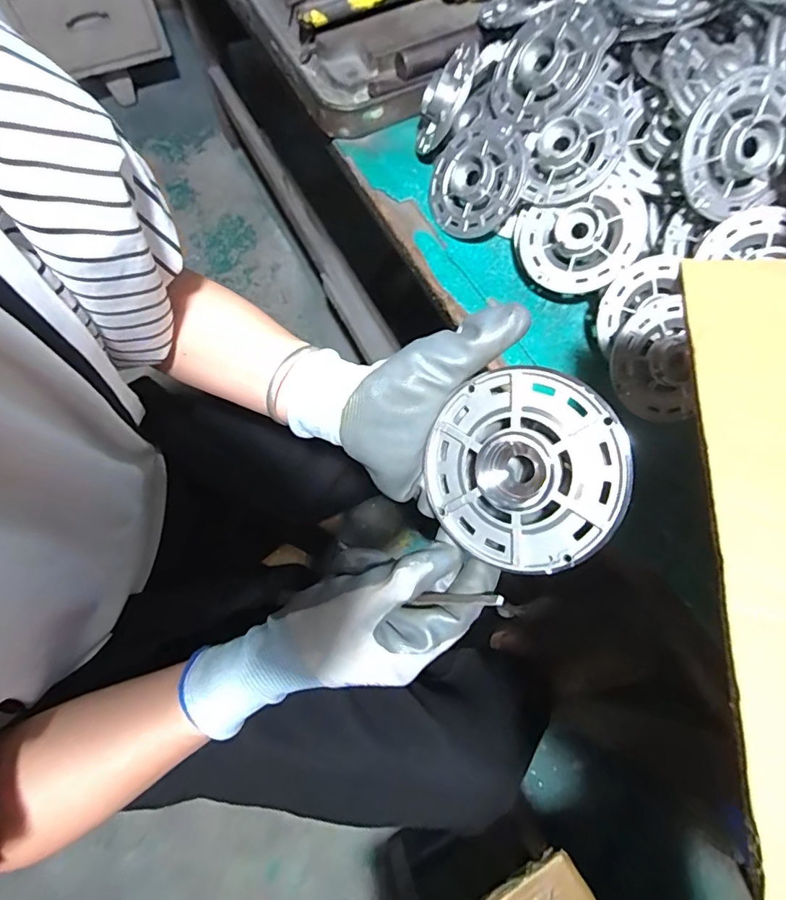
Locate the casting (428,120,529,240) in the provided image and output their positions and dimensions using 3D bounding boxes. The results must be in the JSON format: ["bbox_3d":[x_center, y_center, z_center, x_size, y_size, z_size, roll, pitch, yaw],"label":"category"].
[{"bbox_3d":[0.084,-0.279,0.523,0.105,0.028,0.106,2,93,35],"label":"casting"}]

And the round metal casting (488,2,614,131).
[{"bbox_3d":[0.143,-0.364,0.486,0.109,0.024,0.104,-3,86,39],"label":"round metal casting"}]

